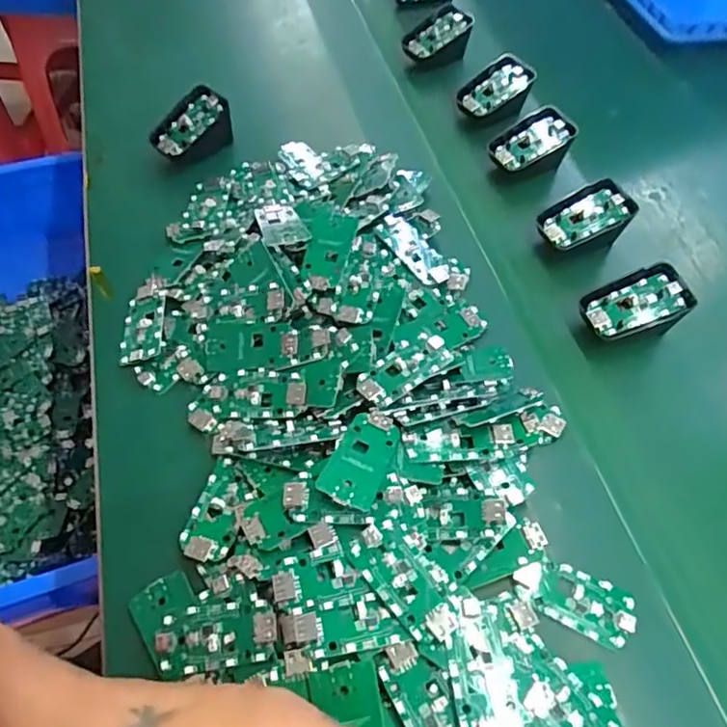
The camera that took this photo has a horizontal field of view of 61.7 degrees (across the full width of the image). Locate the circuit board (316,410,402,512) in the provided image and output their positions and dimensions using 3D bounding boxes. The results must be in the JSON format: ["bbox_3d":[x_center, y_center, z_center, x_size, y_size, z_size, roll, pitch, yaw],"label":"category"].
[{"bbox_3d":[-0.001,0.053,0.345,0.034,0.013,0.060,19,59,10],"label":"circuit board"}]

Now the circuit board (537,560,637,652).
[{"bbox_3d":[0.121,0.130,0.326,0.047,0.004,0.032,21,58,11],"label":"circuit board"}]

